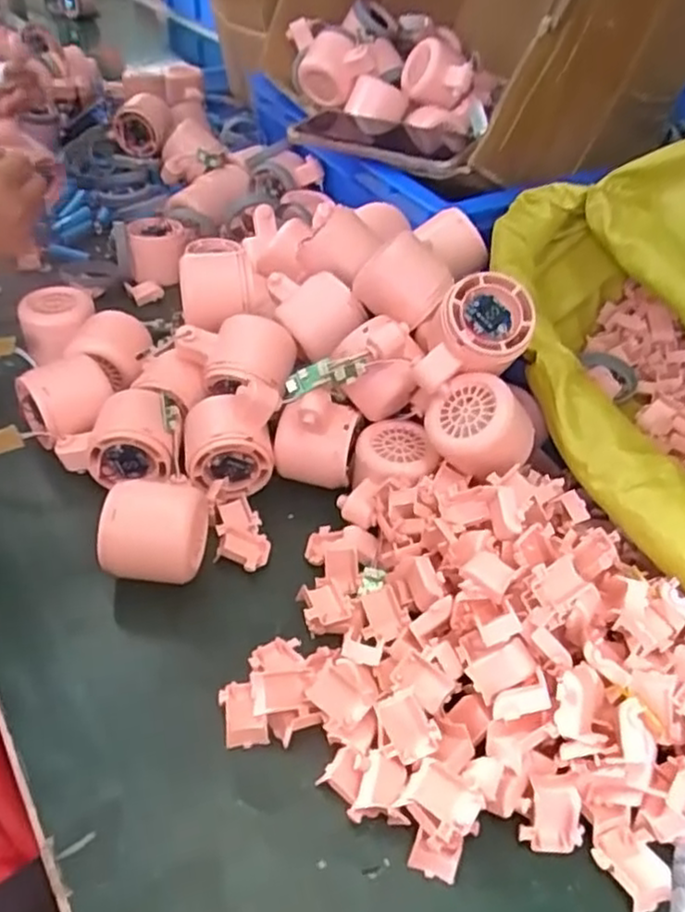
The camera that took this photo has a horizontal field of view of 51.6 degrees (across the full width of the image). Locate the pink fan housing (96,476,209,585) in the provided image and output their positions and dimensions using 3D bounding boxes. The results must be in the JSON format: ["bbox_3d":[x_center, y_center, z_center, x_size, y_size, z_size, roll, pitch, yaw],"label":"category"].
[{"bbox_3d":[-0.114,0.049,0.432,0.059,0.057,0.048,3,43,-1],"label":"pink fan housing"}]

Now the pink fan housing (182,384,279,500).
[{"bbox_3d":[-0.077,-0.010,0.483,0.066,0.073,0.059,-9,44,-14],"label":"pink fan housing"}]

